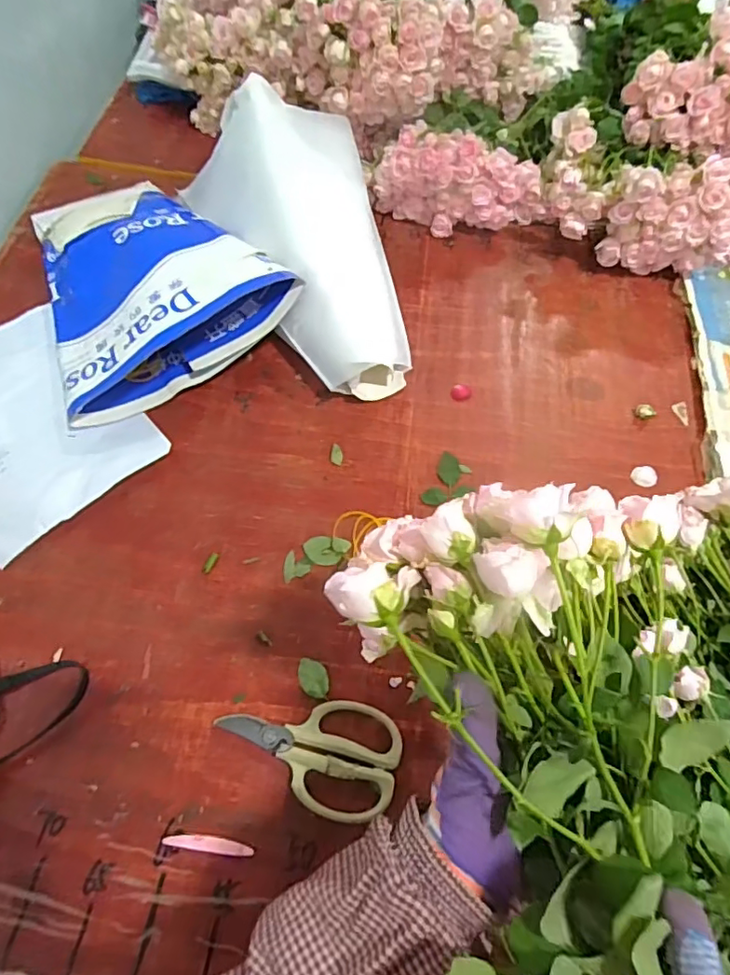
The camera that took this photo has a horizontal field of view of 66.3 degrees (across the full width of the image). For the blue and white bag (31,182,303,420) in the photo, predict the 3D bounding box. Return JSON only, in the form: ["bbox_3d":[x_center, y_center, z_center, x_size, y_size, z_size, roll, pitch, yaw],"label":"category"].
[{"bbox_3d":[-0.275,-0.265,0.683,0.269,0.091,0.321,-28,67,-15],"label":"blue and white bag"}]

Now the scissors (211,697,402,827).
[{"bbox_3d":[-0.050,0.228,0.483,0.157,0.014,0.089,10,63,3],"label":"scissors"}]

